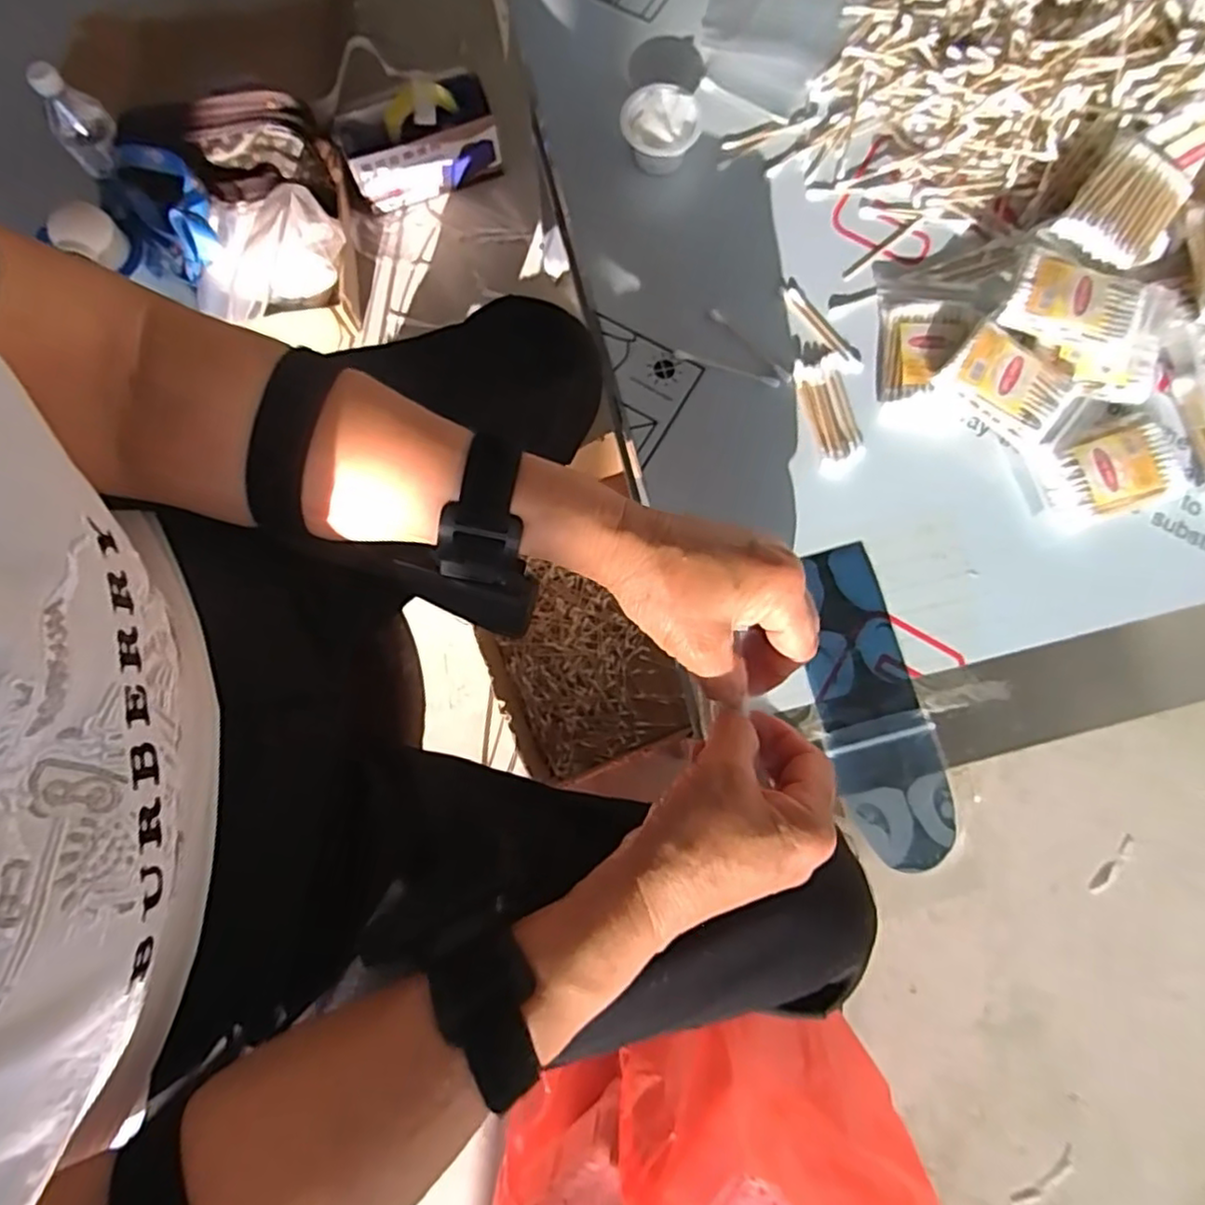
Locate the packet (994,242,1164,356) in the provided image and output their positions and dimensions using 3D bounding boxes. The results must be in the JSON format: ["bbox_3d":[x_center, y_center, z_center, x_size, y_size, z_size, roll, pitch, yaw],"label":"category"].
[{"bbox_3d":[0.303,-0.187,0.420,0.092,0.021,0.058,20,79,3],"label":"packet"}]

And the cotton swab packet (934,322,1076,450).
[{"bbox_3d":[0.252,-0.136,0.419,0.069,0.023,0.053,40,81,7],"label":"cotton swab packet"}]

